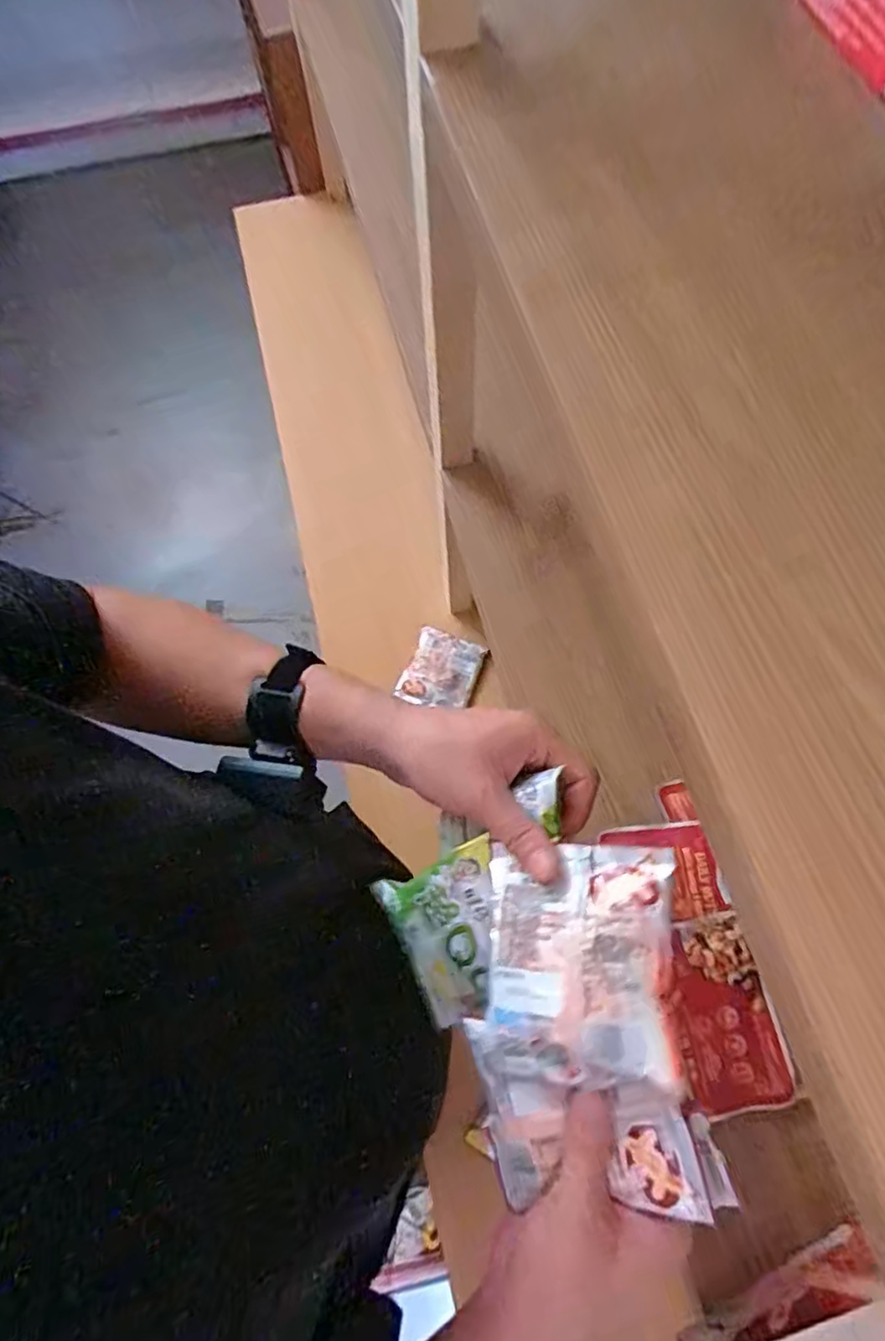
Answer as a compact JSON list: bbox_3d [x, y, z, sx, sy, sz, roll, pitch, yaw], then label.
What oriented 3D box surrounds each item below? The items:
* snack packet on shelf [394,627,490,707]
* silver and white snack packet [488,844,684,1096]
[{"bbox_3d":[0.000,-0.001,0.932,0.100,0.018,0.113,19,71,8],"label":"snack packet on shelf"},{"bbox_3d":[0.069,0.149,0.341,0.098,0.014,0.109,-6,64,29],"label":"silver and white snack packet"}]

